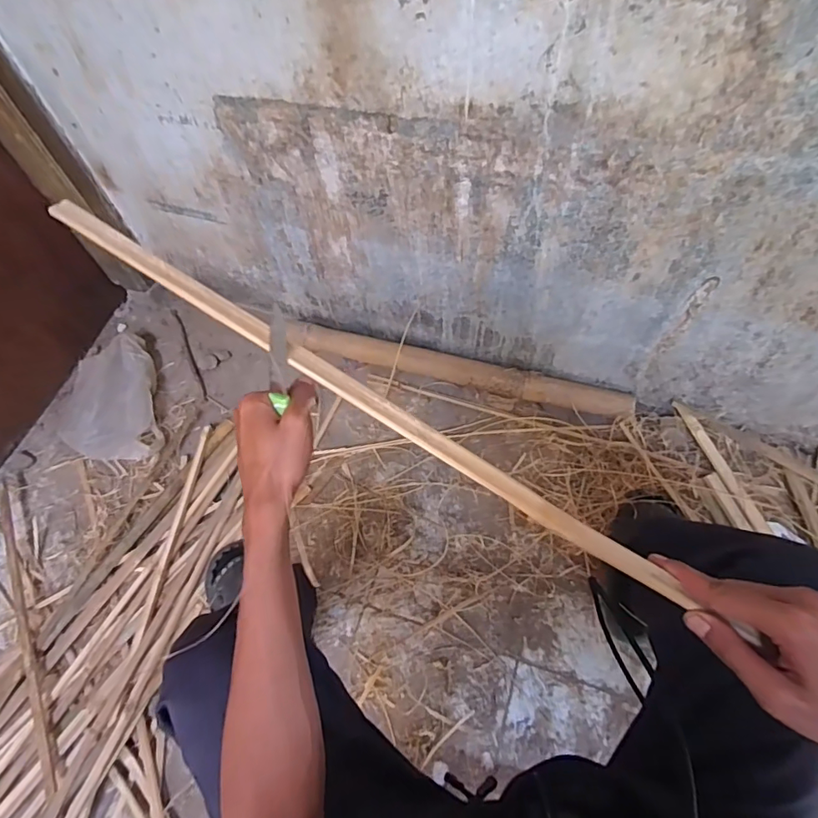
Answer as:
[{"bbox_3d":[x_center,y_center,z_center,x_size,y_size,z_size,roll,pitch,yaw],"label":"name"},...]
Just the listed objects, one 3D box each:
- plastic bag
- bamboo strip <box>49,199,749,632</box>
[{"bbox_3d":[-0.718,-0.017,1.186,0.239,0.074,0.327,-15,61,-5],"label":"plastic bag"},{"bbox_3d":[-0.058,-0.020,0.417,0.617,0.011,0.024,32,67,9],"label":"bamboo strip"}]

